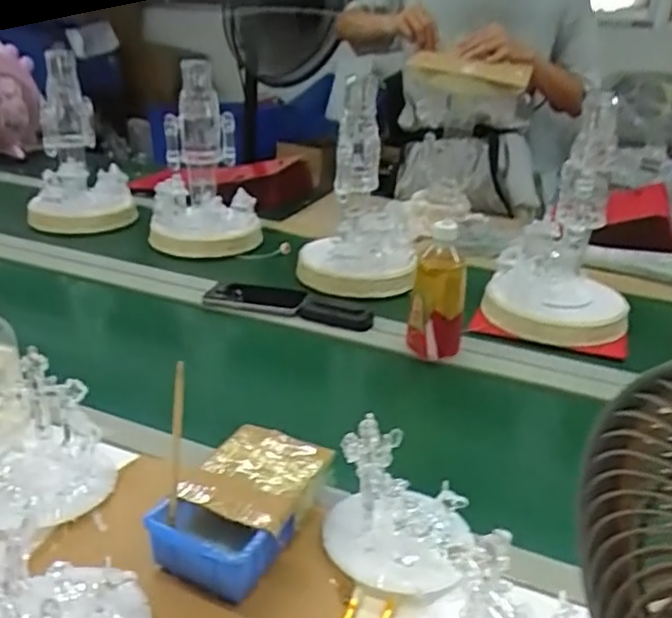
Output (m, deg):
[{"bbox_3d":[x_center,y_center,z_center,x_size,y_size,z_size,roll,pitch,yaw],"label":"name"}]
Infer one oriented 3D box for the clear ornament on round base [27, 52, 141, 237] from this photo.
[{"bbox_3d":[-0.567,-0.356,1.443,0.212,0.352,0.215,-8,27,-22],"label":"clear ornament on round base"}]

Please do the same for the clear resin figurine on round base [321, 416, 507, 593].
[{"bbox_3d":[0.053,0.156,0.567,0.119,0.111,0.115,3,25,1],"label":"clear resin figurine on round base"}]

